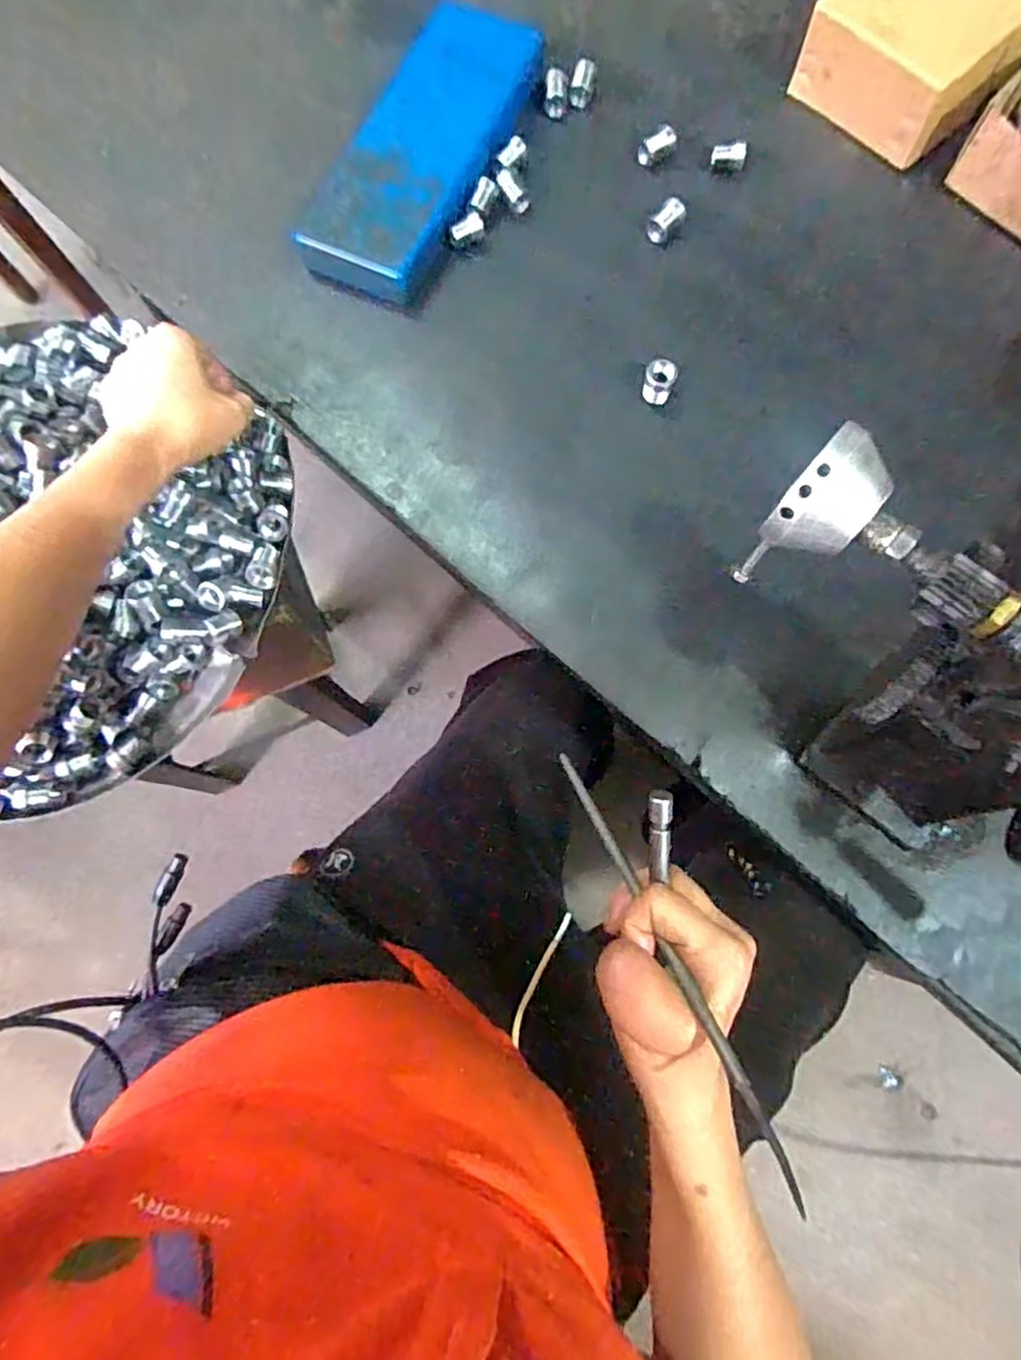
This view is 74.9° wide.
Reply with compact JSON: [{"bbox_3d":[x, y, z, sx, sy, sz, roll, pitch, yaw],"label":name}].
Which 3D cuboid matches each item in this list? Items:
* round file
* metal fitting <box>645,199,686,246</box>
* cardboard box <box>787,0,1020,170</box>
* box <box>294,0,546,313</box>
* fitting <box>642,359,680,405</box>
[{"bbox_3d":[0.070,0.120,0.324,0.007,0.011,0.230,-23,44,-4],"label":"round file"},{"bbox_3d":[0.114,-0.335,0.488,0.017,0.017,0.027,41,81,10],"label":"metal fitting"},{"bbox_3d":[0.311,-0.472,0.489,0.161,0.073,0.128,-37,78,-7],"label":"cardboard box"},{"bbox_3d":[-0.061,-0.394,0.496,0.097,0.028,0.258,21,78,6],"label":"box"},{"bbox_3d":[0.101,-0.201,0.453,0.020,0.027,0.017,16,77,5],"label":"fitting"}]

